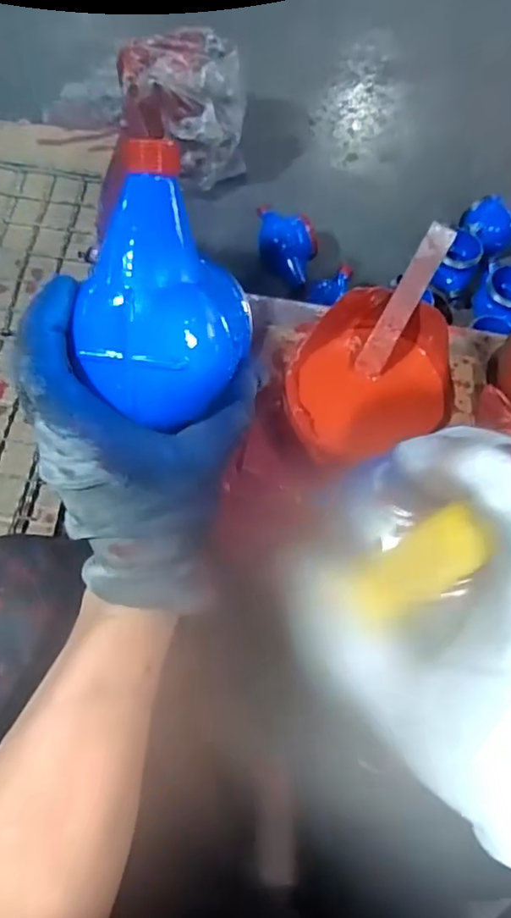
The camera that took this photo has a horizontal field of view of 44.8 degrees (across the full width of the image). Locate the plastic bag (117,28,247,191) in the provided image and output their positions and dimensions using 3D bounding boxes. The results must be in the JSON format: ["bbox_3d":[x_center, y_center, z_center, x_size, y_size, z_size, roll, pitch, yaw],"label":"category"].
[{"bbox_3d":[-0.130,-0.597,1.086,0.199,0.218,0.189,-19,68,-11],"label":"plastic bag"}]

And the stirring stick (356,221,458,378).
[{"bbox_3d":[0.141,-0.149,0.592,0.026,0.009,0.150,32,108,14],"label":"stirring stick"}]

